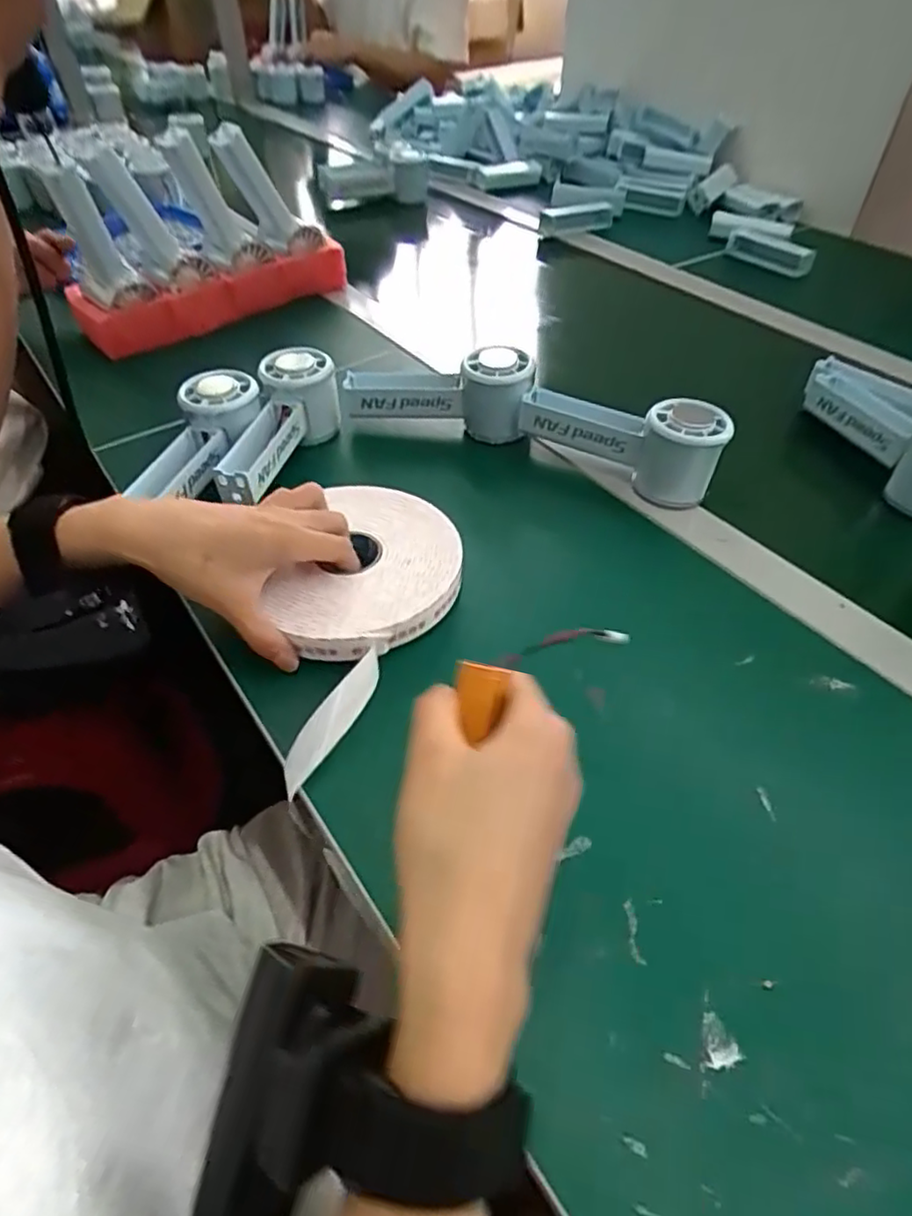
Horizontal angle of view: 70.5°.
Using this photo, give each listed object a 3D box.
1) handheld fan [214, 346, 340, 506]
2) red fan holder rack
[{"bbox_3d":[-0.133,-0.132,0.488,0.057,0.066,0.142,7,46,5],"label":"handheld fan"},{"bbox_3d":[-0.251,-0.330,0.684,0.278,0.057,0.076,-27,53,-25],"label":"red fan holder rack"}]

